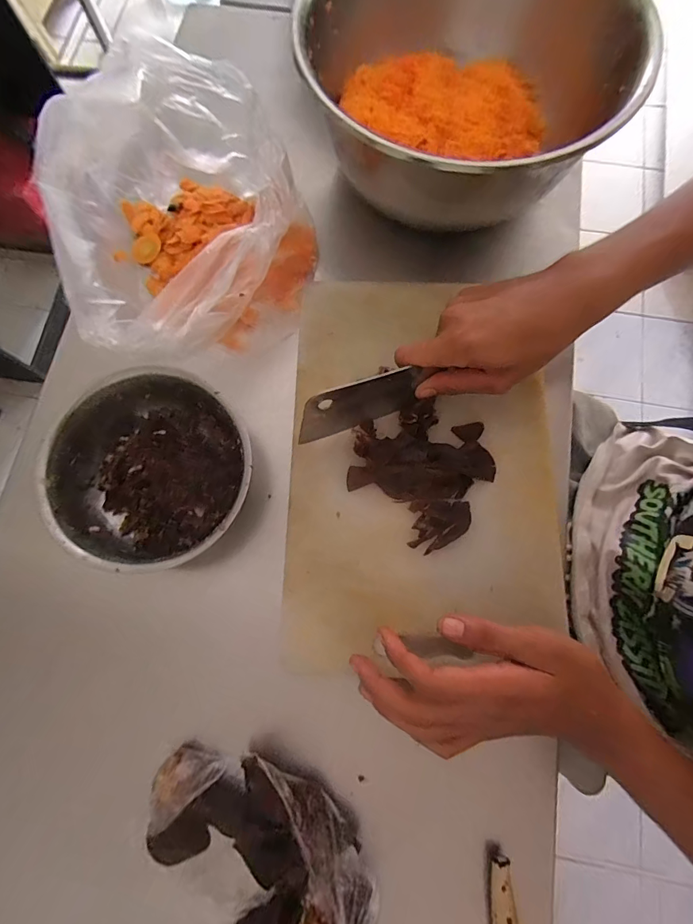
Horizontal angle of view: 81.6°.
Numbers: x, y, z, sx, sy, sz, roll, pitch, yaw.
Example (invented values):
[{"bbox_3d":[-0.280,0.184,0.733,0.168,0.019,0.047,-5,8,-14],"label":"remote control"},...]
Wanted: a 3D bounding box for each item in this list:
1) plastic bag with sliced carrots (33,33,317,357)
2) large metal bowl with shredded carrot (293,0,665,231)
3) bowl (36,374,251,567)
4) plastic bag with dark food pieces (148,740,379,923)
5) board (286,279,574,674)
[{"bbox_3d":[-0.144,-0.218,0.360,0.213,0.114,0.245,-20,77,-4],"label":"plastic bag with sliced carrots"},{"bbox_3d":[0.100,-0.342,0.374,0.274,0.108,0.273,0,76,1],"label":"large metal bowl with shredded carrot"},{"bbox_3d":[-0.156,0.008,0.330,0.155,0.047,0.152,0,76,1],"label":"bowl"},{"bbox_3d":[-0.056,0.270,0.270,0.124,0.064,0.161,-21,77,-5],"label":"plastic bag with dark food pieces"},{"bbox_3d":[0.078,-0.008,0.355,0.242,0.016,0.335,1,76,1],"label":"board"}]

